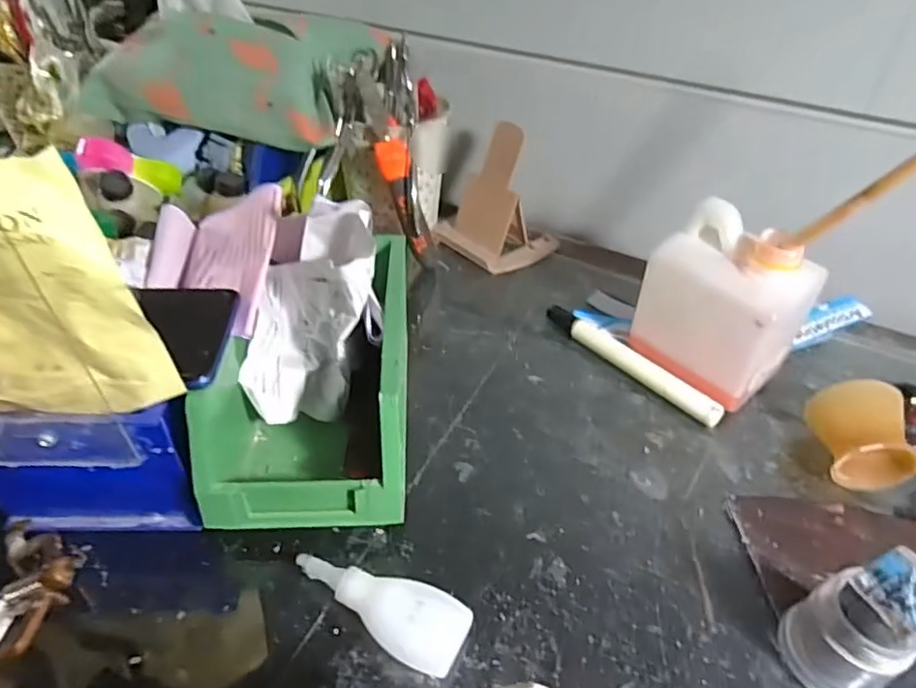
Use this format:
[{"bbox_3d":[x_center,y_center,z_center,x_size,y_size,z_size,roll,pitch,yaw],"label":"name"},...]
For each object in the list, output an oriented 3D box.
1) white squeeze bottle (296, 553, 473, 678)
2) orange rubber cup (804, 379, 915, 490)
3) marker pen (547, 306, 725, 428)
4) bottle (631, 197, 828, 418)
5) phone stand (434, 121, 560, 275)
[{"bbox_3d":[-0.038,0.124,0.284,0.086,0.023,0.033,18,43,16],"label":"white squeeze bottle"},{"bbox_3d":[0.239,0.056,0.359,0.041,0.050,0.050,3,41,0],"label":"orange rubber cup"},{"bbox_3d":[0.118,0.013,0.420,0.017,0.017,0.141,-27,49,-30],"label":"marker pen"},{"bbox_3d":[0.175,-0.023,0.397,0.066,0.117,0.091,-28,50,-31],"label":"bottle"},{"bbox_3d":[0.035,-0.130,0.522,0.081,0.099,0.091,-29,50,-32],"label":"phone stand"}]

